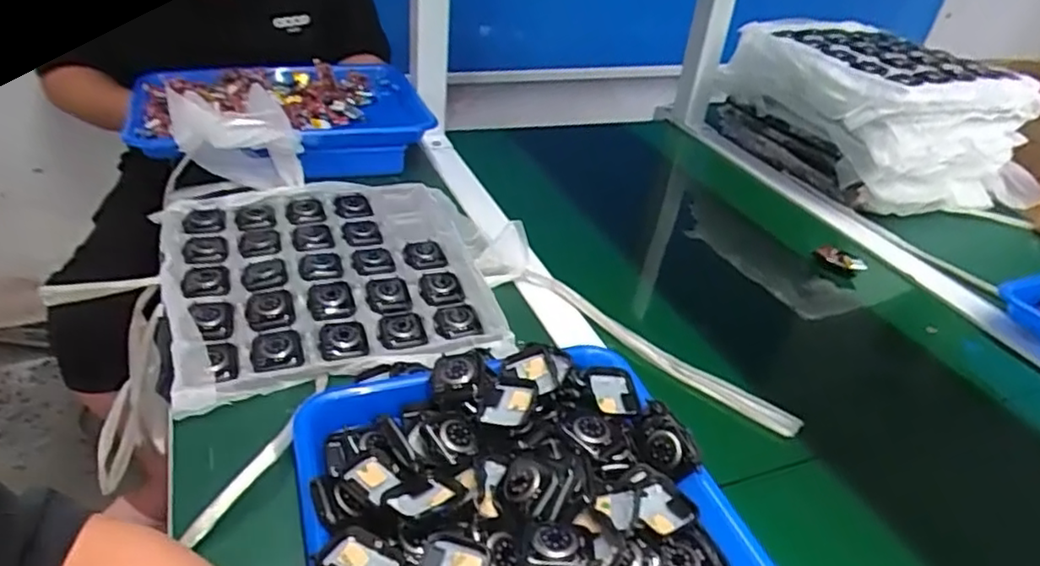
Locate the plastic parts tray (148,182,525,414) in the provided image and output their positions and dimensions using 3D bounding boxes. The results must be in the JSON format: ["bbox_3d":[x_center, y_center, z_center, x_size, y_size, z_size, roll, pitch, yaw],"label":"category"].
[{"bbox_3d":[-0.186,-0.012,0.635,0.289,0.020,0.328,-7,36,-17],"label":"plastic parts tray"}]

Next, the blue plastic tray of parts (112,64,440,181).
[{"bbox_3d":[-0.312,-0.232,0.884,0.357,0.076,0.296,-8,36,-19],"label":"blue plastic tray of parts"}]

